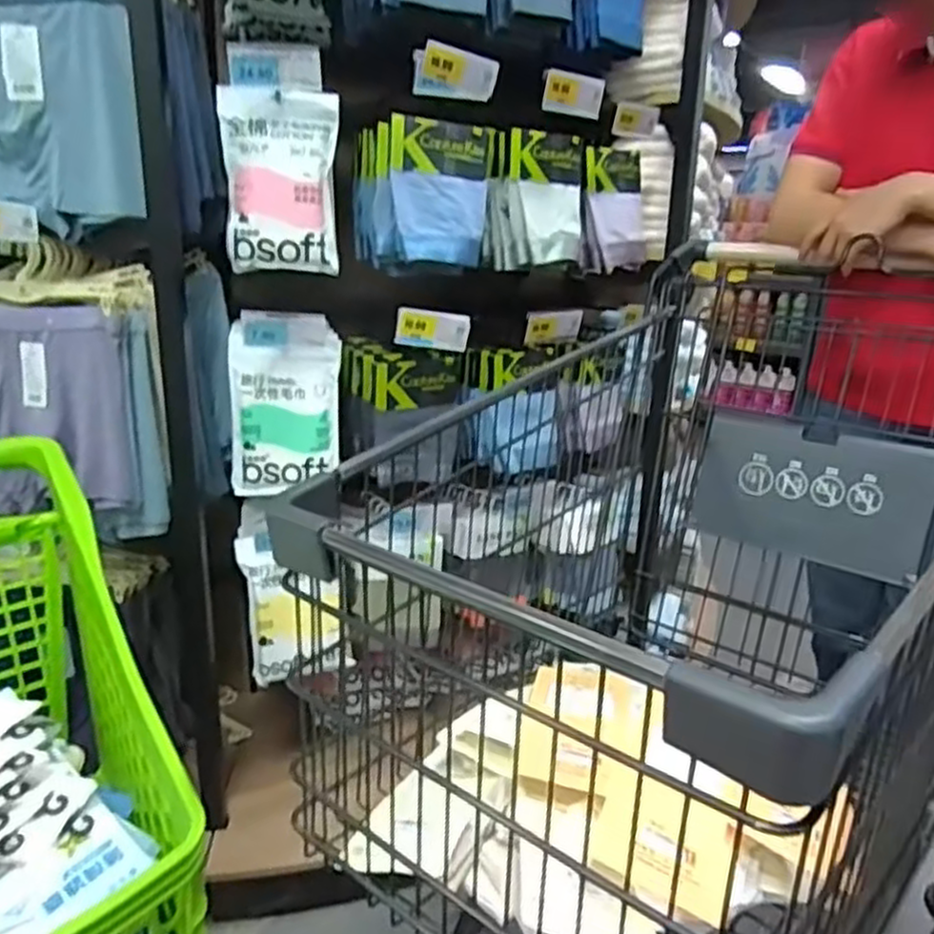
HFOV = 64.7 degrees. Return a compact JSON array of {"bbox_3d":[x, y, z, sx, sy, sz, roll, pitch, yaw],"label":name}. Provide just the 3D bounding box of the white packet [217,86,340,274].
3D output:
[{"bbox_3d":[-0.233,-0.360,0.934,0.139,0.210,0.059,-3,17,-15],"label":"white packet"}]

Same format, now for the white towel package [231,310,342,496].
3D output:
[{"bbox_3d":[-0.243,-0.082,0.989,0.143,0.244,0.065,-2,17,-13],"label":"white towel package"}]

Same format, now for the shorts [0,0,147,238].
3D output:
[{"bbox_3d":[-0.579,-0.452,0.915,0.383,0.262,0.083,8,18,21],"label":"shorts"}]

